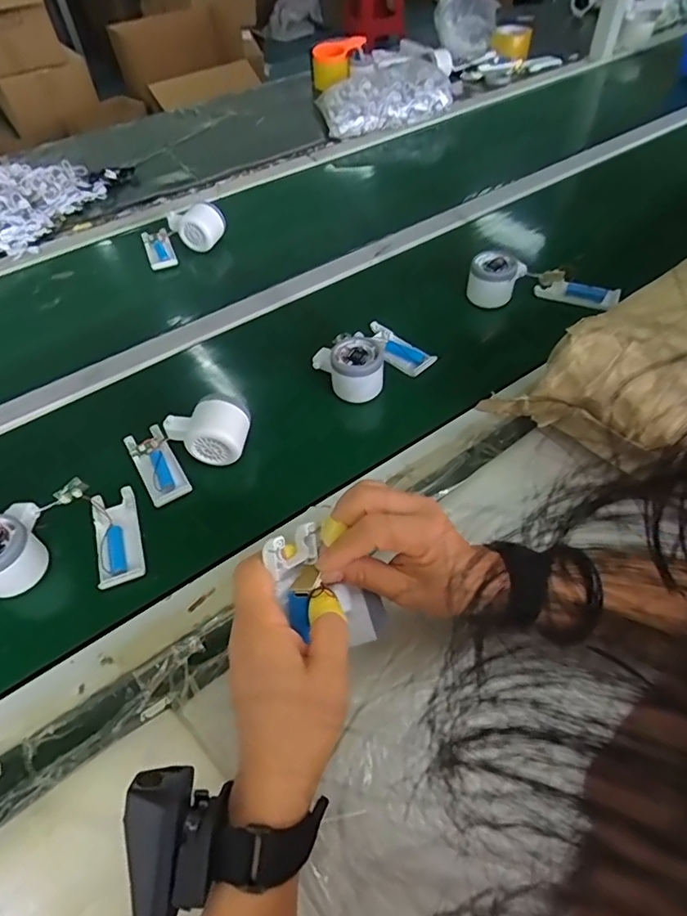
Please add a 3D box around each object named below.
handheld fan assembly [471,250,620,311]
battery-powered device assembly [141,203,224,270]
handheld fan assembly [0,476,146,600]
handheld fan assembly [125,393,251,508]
[{"bbox_3d":[0.262,-0.230,0.683,0.189,0.070,0.045,6,53,8],"label":"handheld fan assembly"},{"bbox_3d":[-0.252,-0.358,0.803,0.127,0.050,0.088,-22,54,-13],"label":"battery-powered device assembly"},{"bbox_3d":[-0.264,0.077,0.472,0.138,0.051,0.100,-17,53,-9],"label":"handheld fan assembly"},{"bbox_3d":[-0.161,-0.024,0.539,0.123,0.054,0.093,-28,56,-16],"label":"handheld fan assembly"}]

